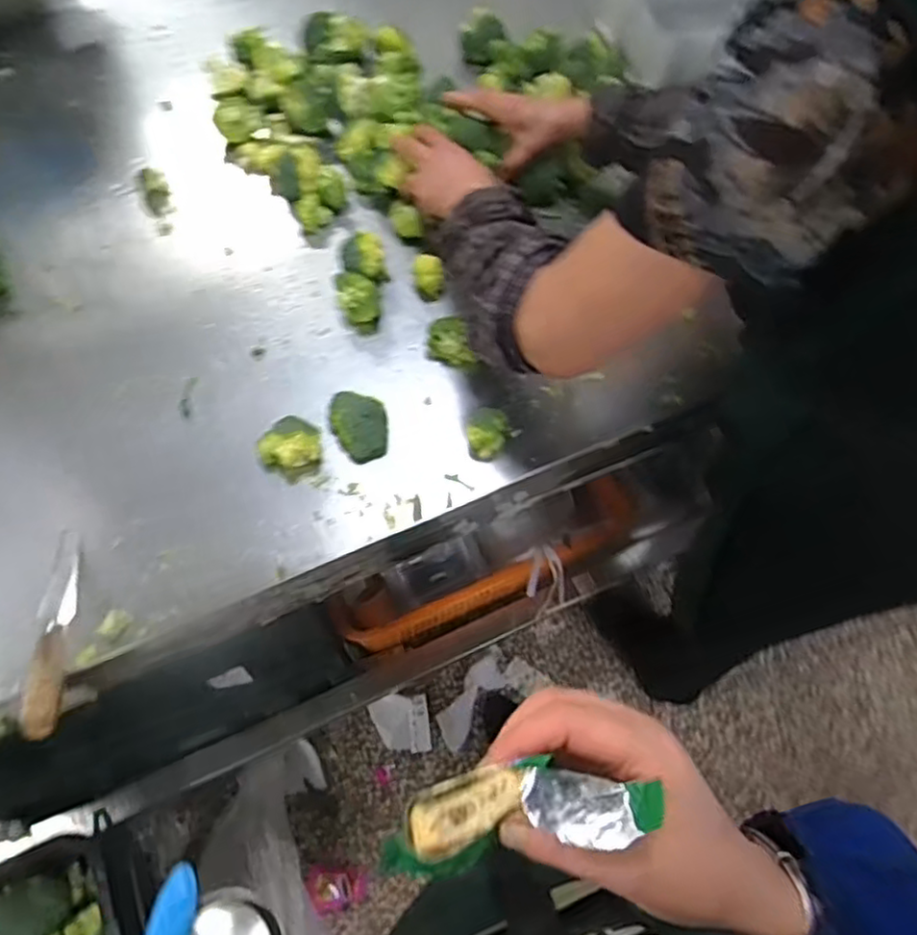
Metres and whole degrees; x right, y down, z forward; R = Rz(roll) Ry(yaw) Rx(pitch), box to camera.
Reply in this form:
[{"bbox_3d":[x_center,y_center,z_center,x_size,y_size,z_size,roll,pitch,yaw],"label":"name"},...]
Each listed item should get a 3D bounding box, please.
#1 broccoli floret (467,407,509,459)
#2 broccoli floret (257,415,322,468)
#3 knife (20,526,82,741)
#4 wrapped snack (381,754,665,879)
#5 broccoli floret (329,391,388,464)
[{"bbox_3d":[0.029,-0.036,0.681,0.039,0.043,0.040,0,63,-1],"label":"broccoli floret"},{"bbox_3d":[-0.164,-0.022,0.666,0.055,0.043,0.055,0,63,-1],"label":"broccoli floret"},{"bbox_3d":[-0.336,0.131,0.562,0.030,0.030,0.199,-18,40,-10],"label":"knife"},{"bbox_3d":[0.023,0.134,0.262,0.104,0.018,0.034,-10,63,1],"label":"wrapped snack"},{"bbox_3d":[-0.102,-0.042,0.681,0.060,0.042,0.065,-3,63,-2],"label":"broccoli floret"}]

